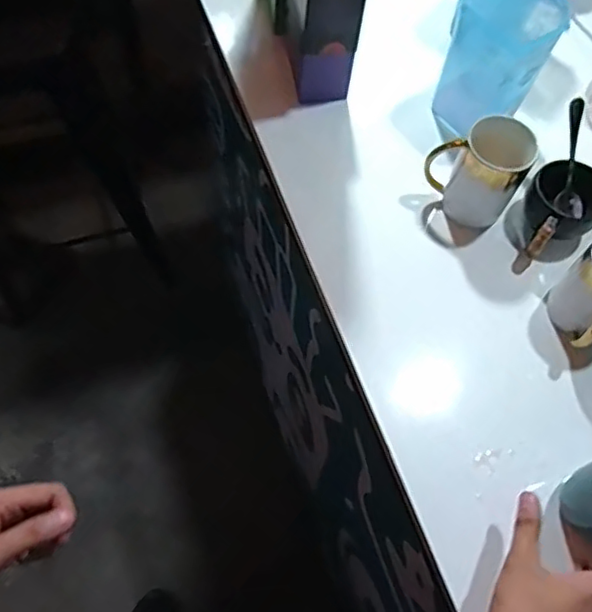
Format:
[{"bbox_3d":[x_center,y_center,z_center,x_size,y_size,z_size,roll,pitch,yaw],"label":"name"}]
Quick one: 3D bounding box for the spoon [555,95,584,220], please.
[{"bbox_3d":[0.296,-0.156,0.650,0.025,0.014,0.122,0,102,-4],"label":"spoon"}]

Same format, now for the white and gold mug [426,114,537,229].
[{"bbox_3d":[0.191,-0.142,0.649,0.091,0.110,0.065,36,67,13],"label":"white and gold mug"}]

